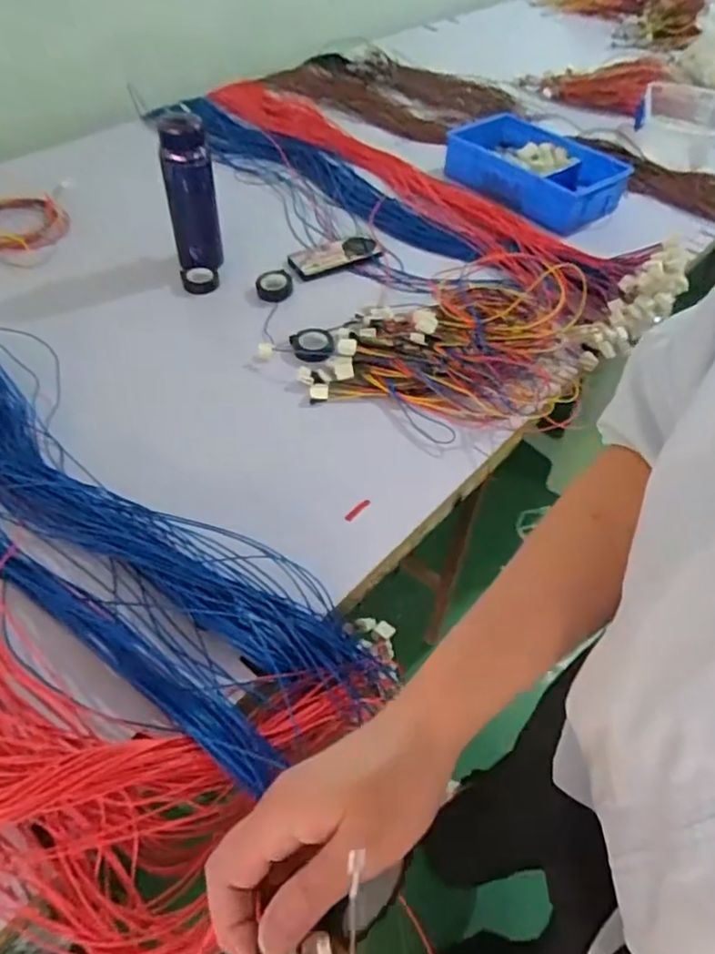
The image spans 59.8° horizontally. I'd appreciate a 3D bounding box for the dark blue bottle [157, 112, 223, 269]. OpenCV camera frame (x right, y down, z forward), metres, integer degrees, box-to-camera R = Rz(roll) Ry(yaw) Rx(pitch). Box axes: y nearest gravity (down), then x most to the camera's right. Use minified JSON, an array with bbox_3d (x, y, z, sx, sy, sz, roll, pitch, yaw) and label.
[{"bbox_3d":[-0.264,-0.453,0.996,0.081,0.226,0.076,-8,52,-10],"label":"dark blue bottle"}]

